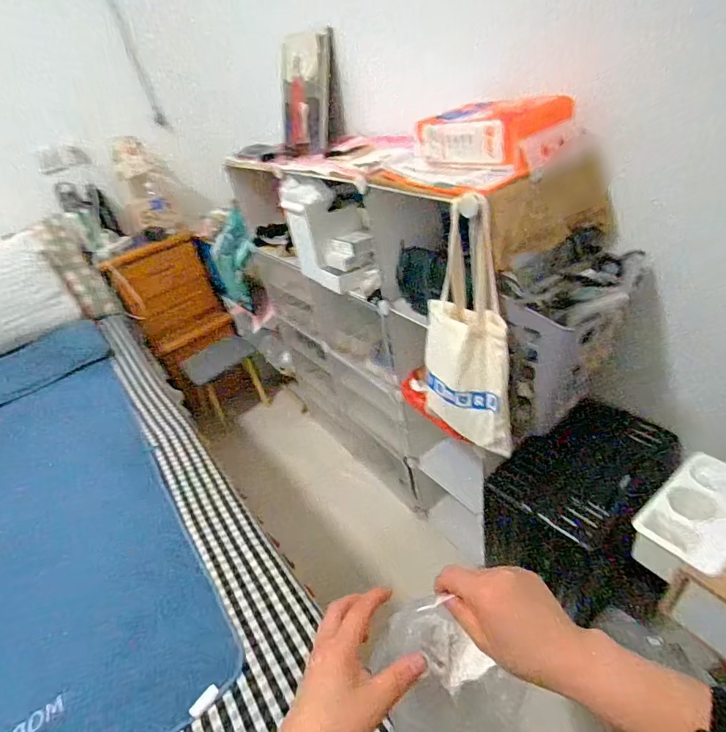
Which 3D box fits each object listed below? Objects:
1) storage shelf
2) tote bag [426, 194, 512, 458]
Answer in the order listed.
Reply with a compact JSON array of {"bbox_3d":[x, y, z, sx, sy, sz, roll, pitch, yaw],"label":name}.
[{"bbox_3d":[0.041,-0.028,1.413,0.336,1.200,1.381,-25,39,-27],"label":"storage shelf"},{"bbox_3d":[0.191,-0.059,0.815,0.176,0.492,0.064,9,26,38],"label":"tote bag"}]

